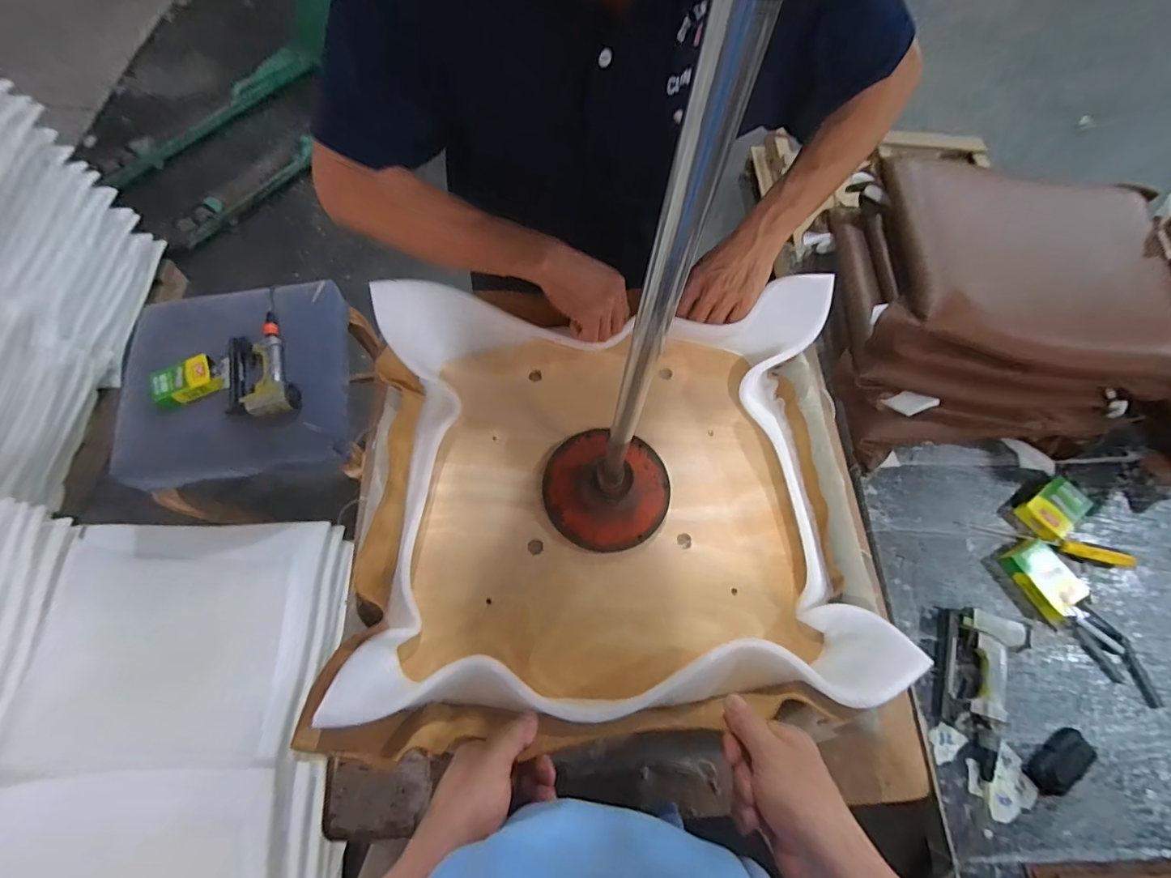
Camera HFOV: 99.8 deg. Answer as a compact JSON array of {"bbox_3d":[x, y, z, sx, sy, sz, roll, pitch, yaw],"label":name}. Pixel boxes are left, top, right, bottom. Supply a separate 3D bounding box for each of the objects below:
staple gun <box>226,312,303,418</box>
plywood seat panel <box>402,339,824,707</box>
[{"bbox_3d":[-0.700,-0.150,1.038,0.145,0.050,0.240,-25,71,-11],"label":"staple gun"},{"bbox_3d":[0.028,0.068,0.575,0.423,0.032,0.403,-2,67,-3],"label":"plywood seat panel"}]

